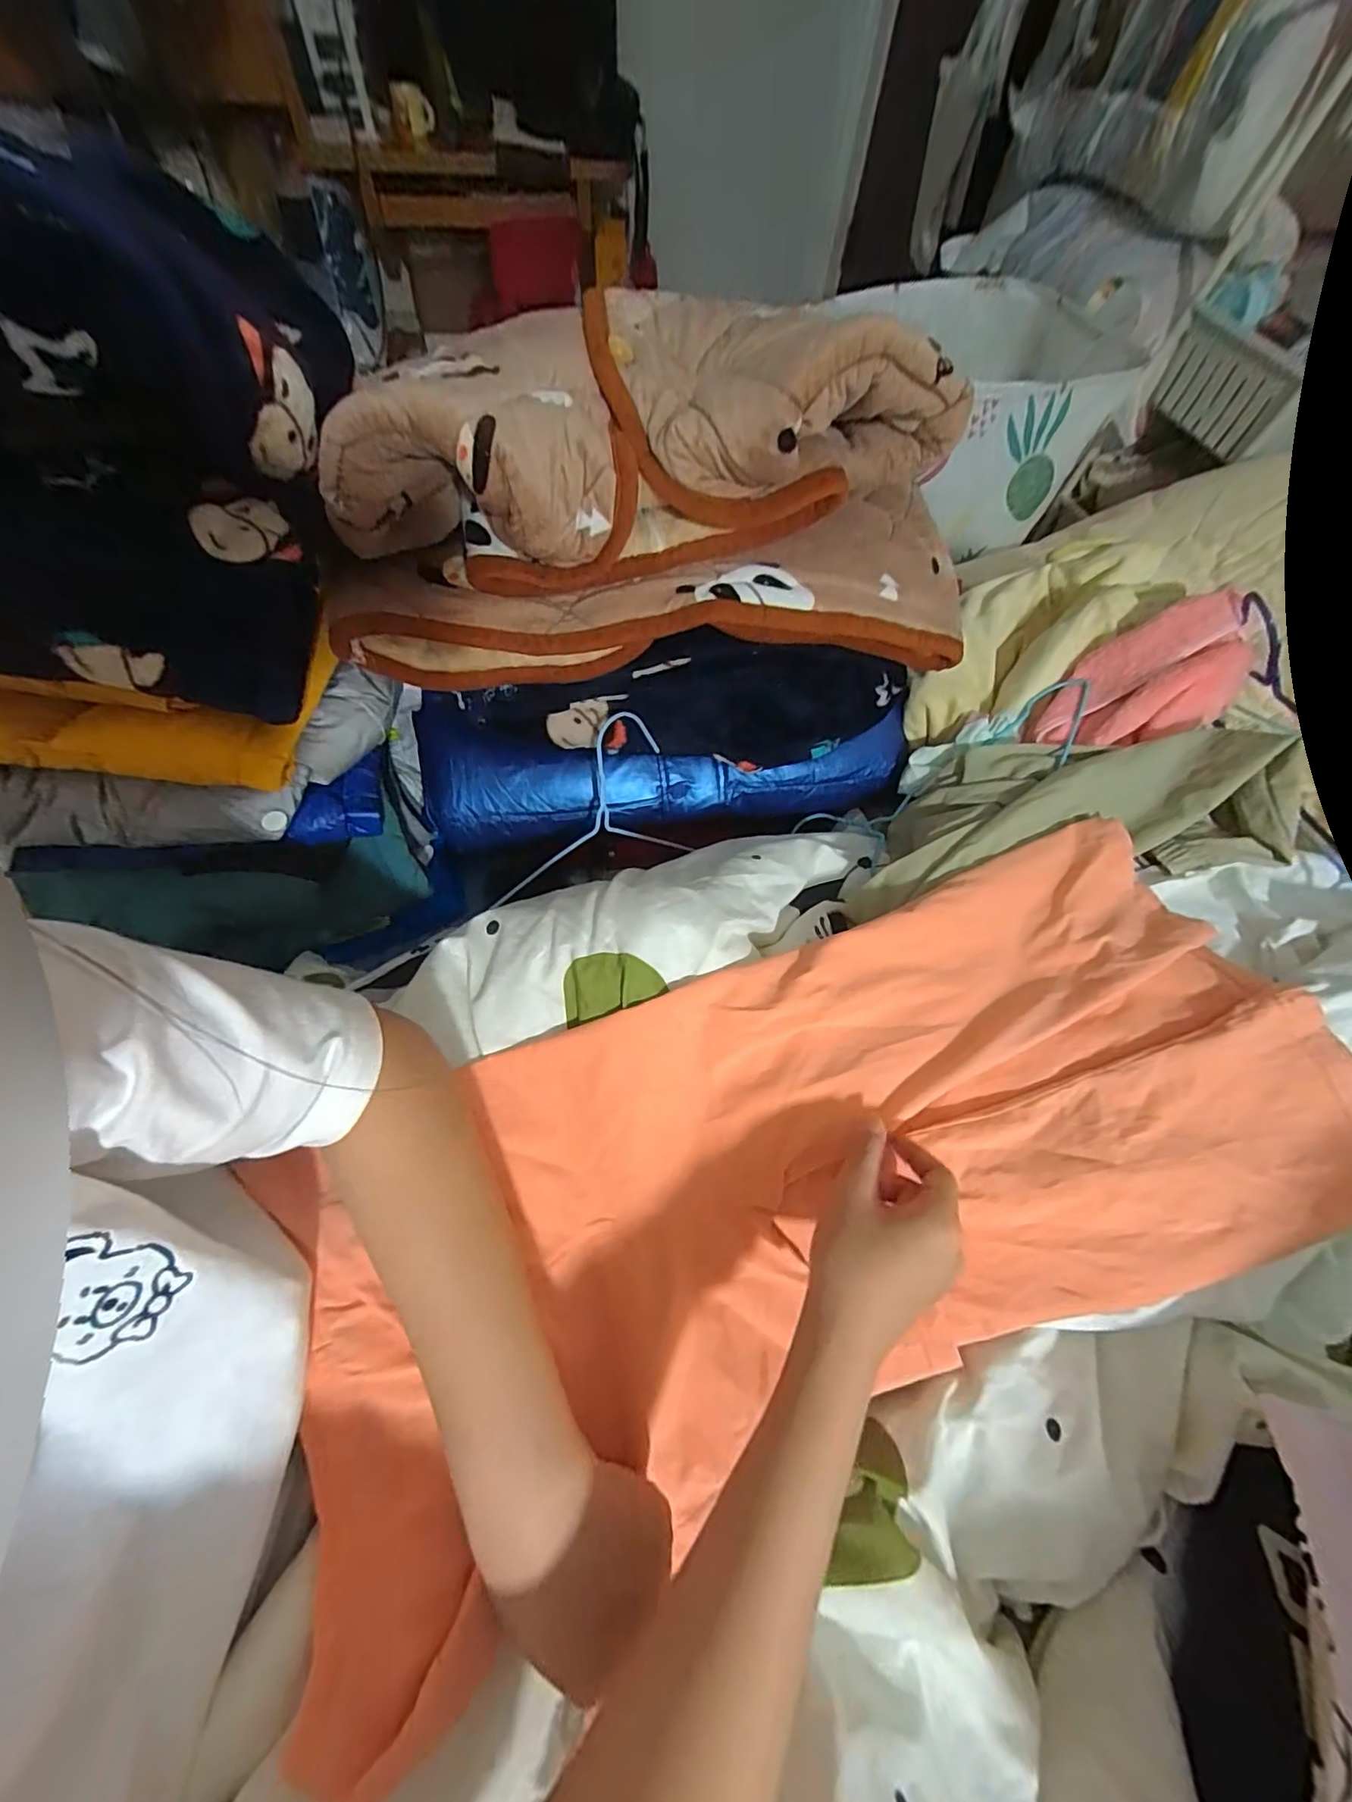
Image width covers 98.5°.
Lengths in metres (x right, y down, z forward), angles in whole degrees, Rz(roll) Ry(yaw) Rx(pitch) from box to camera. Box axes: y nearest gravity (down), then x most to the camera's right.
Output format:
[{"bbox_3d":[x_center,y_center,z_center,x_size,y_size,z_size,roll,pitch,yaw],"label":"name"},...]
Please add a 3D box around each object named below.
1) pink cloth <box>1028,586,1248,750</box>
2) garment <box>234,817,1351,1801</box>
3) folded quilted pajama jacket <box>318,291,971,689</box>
[{"bbox_3d":[0.405,-0.190,0.505,0.169,0.088,0.104,-25,65,-18],"label":"pink cloth"},{"bbox_3d":[0.106,0.156,0.361,0.593,0.099,0.258,-17,62,-10],"label":"garment"},{"bbox_3d":[0.003,-0.279,0.402,0.455,0.165,0.163,-7,61,-8],"label":"folded quilted pajama jacket"}]

